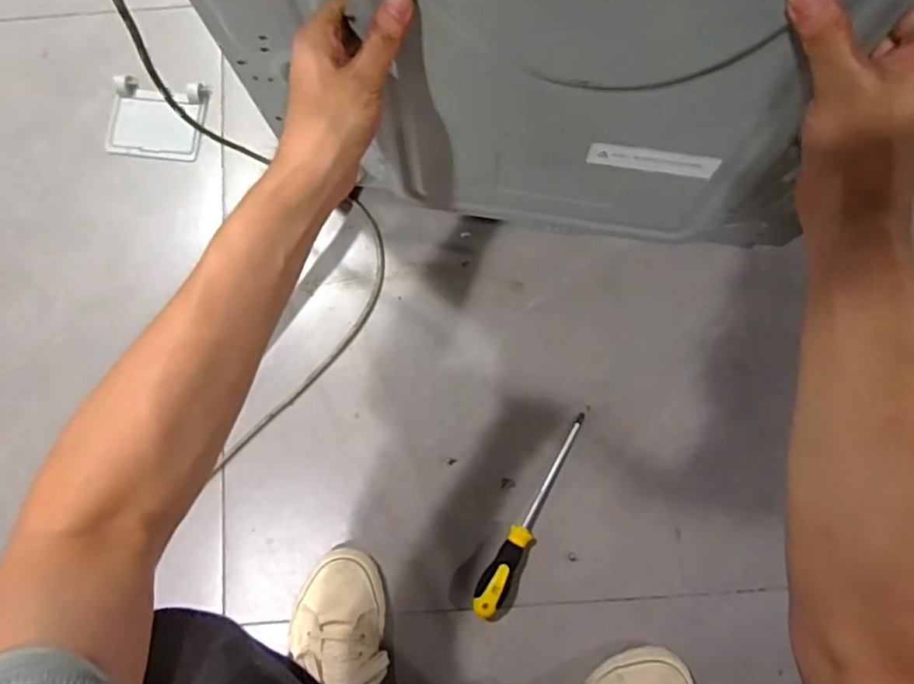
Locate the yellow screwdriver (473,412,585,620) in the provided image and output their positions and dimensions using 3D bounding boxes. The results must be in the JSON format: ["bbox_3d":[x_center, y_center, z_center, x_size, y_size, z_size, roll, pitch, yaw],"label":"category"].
[{"bbox_3d":[0.091,0.198,0.670,0.032,0.040,0.247,32,82,6],"label":"yellow screwdriver"}]

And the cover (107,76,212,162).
[{"bbox_3d":[-0.397,-0.297,0.772,0.119,0.024,0.105,4,80,2],"label":"cover"}]

